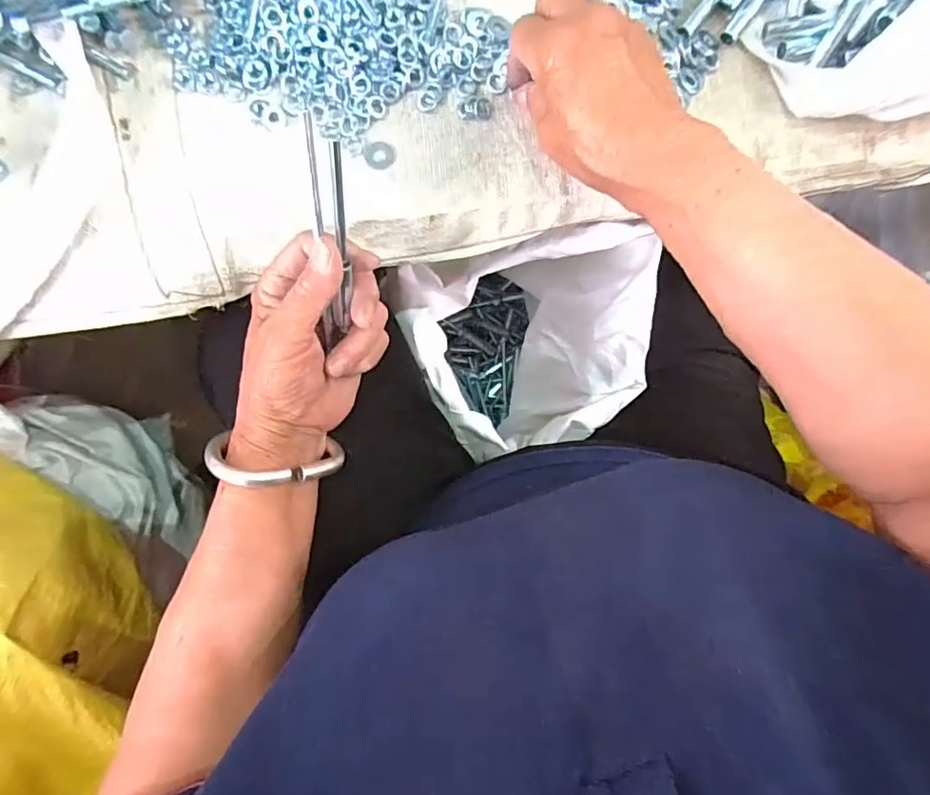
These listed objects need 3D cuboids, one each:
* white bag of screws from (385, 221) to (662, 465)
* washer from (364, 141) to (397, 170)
[{"bbox_3d":[0.064,-0.047,0.640,0.222,0.318,0.192,-20,89,-4],"label":"white bag of screws"},{"bbox_3d":[-0.055,-0.158,0.359,0.020,0.004,0.019,-3,88,-3],"label":"washer"}]

